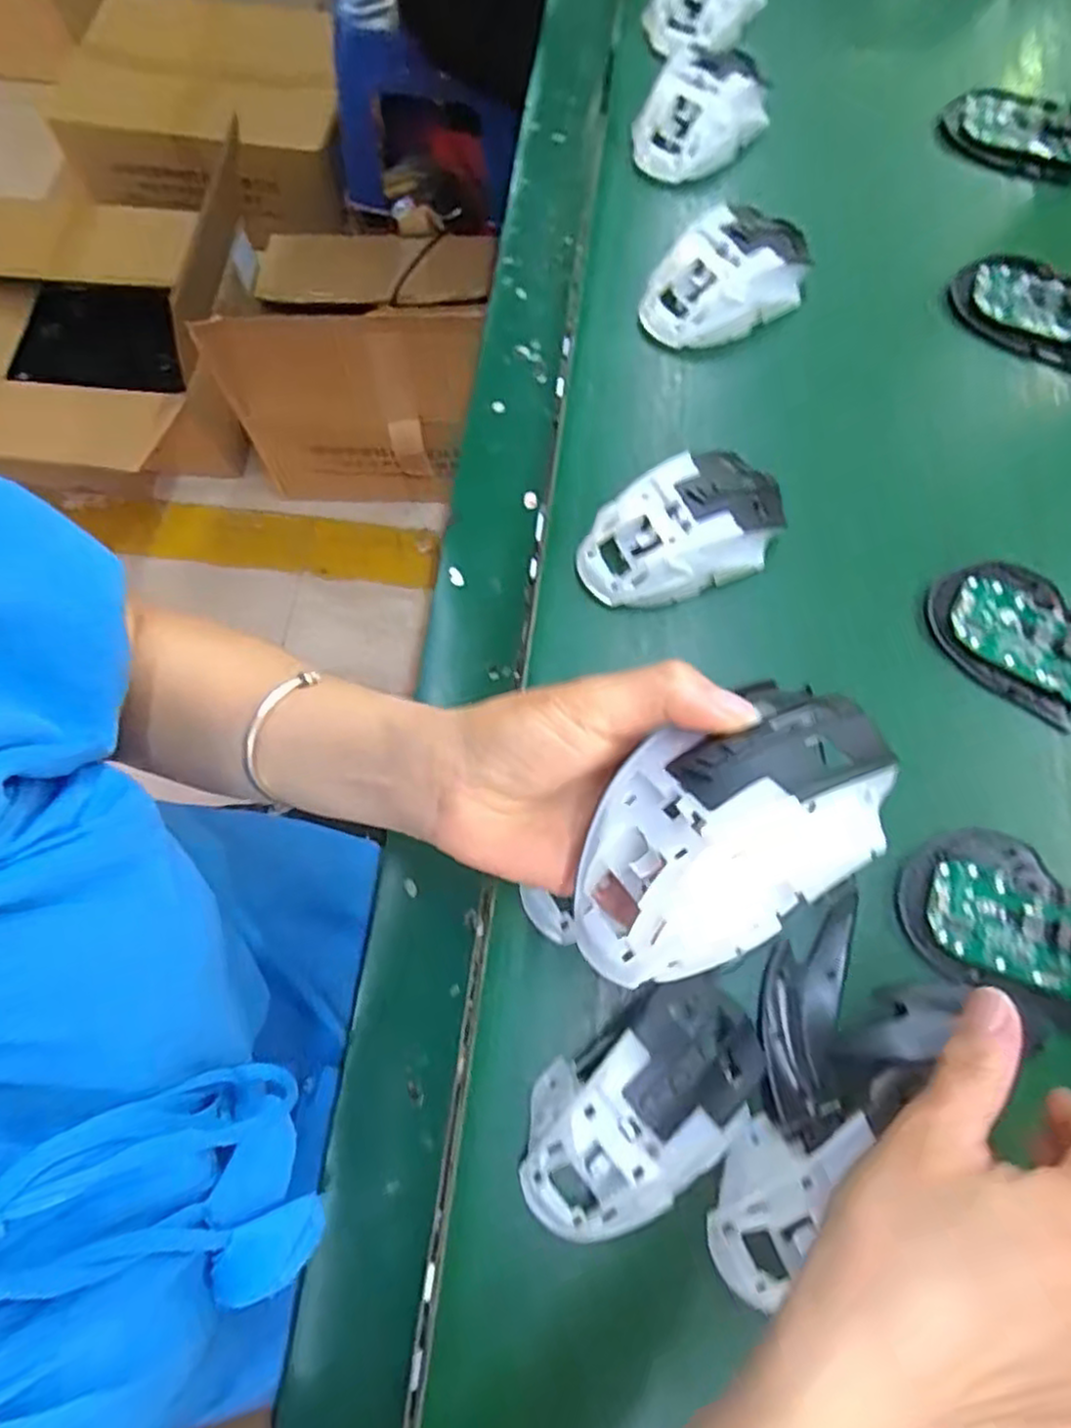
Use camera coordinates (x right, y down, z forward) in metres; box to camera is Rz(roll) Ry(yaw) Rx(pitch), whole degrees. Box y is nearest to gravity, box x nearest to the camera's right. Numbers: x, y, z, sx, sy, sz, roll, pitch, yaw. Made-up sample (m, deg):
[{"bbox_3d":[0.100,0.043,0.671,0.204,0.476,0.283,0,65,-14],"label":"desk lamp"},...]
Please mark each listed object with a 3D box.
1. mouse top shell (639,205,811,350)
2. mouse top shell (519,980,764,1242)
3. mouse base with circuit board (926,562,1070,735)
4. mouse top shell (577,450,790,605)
[{"bbox_3d":[0.118,-0.266,0.441,0.113,0.042,0.062,-30,76,-9],"label":"mouse top shell"},{"bbox_3d":[0.044,0.163,0.300,0.112,0.029,0.067,-31,76,-9],"label":"mouse top shell"},{"bbox_3d":[0.267,-0.039,0.379,0.114,0.028,0.071,37,76,10],"label":"mouse base with circuit board"},{"bbox_3d":[0.078,-0.097,0.386,0.109,0.036,0.061,-24,75,-8],"label":"mouse top shell"}]

